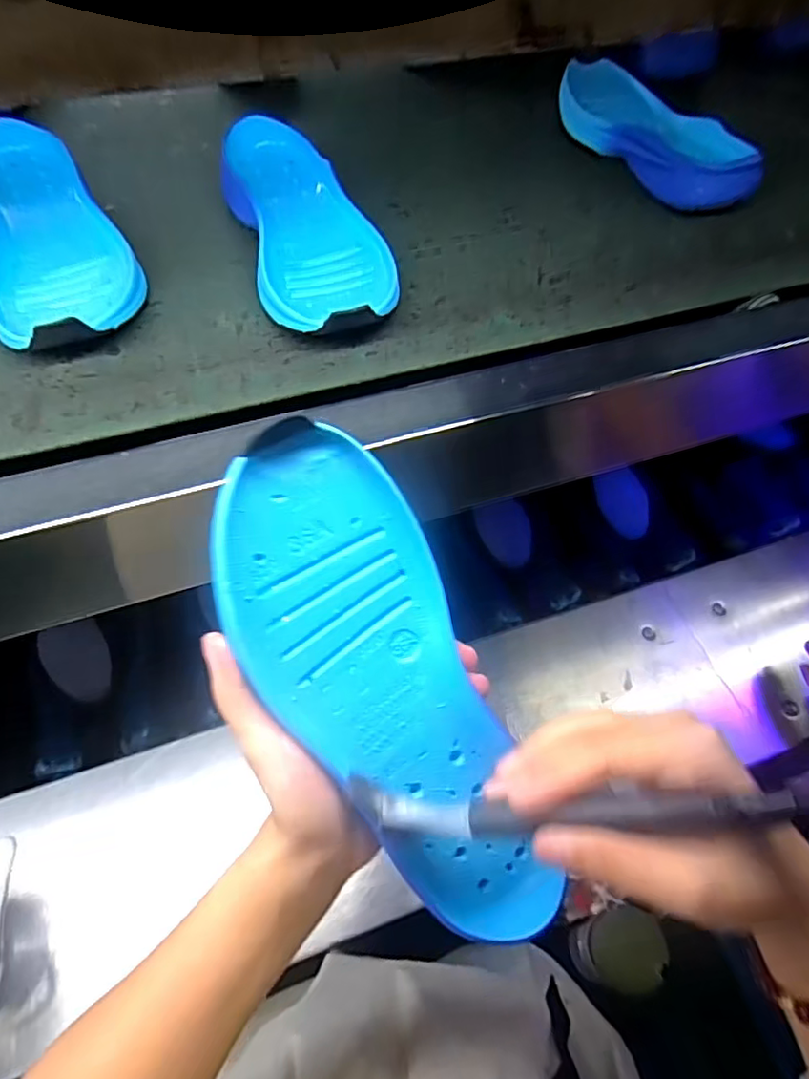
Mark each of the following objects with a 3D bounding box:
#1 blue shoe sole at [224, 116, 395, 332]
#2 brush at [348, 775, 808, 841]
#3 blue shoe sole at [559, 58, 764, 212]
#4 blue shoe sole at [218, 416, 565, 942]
[{"bbox_3d":[-0.073,-0.231,0.438,0.092,0.030,0.214,-17,66,-10],"label":"blue shoe sole"},{"bbox_3d":[0.062,0.100,0.222,0.171,0.016,0.021,-10,62,19],"label":"brush"},{"bbox_3d":[0.218,-0.376,0.527,0.090,0.040,0.241,-22,67,-13],"label":"blue shoe sole"},{"bbox_3d":[-0.005,0.070,0.257,0.086,0.027,0.242,-28,101,-15],"label":"blue shoe sole"}]

